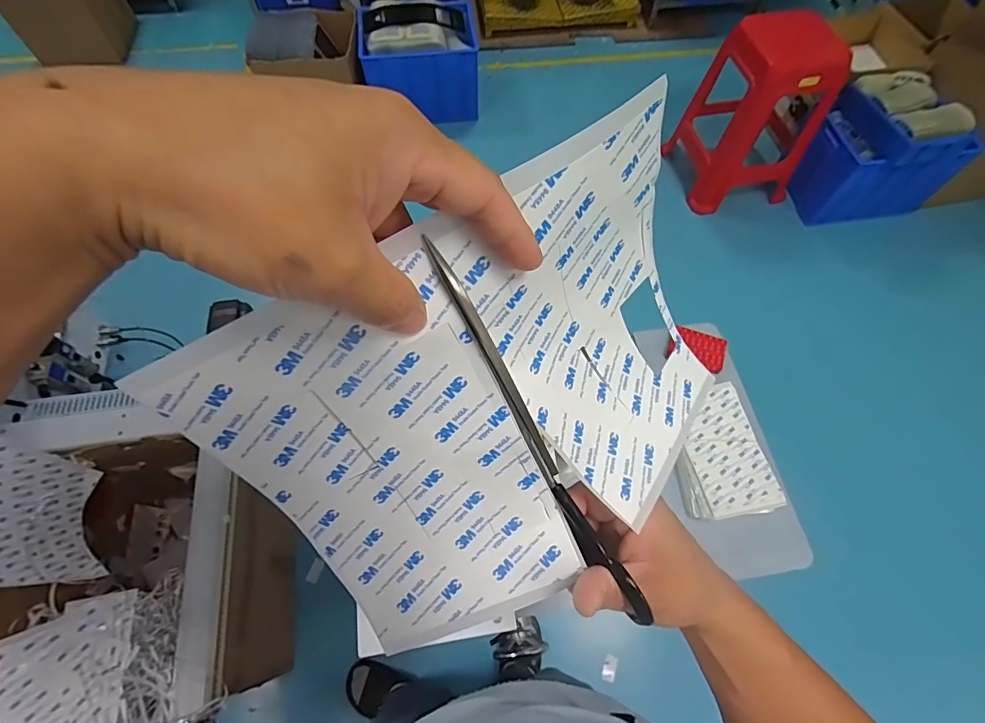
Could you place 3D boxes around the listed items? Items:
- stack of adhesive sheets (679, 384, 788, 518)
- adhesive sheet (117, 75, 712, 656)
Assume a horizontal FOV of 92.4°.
[{"bbox_3d":[0.410,0.168,0.868,0.145,0.054,0.226,-9,64,-5],"label":"stack of adhesive sheets"},{"bbox_3d":[0.007,0.019,0.248,0.256,0.203,0.050,-34,30,-8],"label":"adhesive sheet"}]

